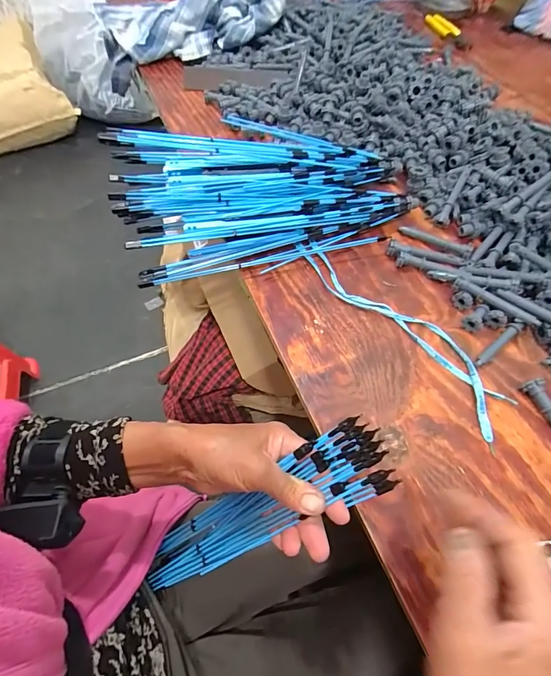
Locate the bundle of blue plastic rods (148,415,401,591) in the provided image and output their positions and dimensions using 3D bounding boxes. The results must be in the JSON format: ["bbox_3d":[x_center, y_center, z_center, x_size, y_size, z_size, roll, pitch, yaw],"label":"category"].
[{"bbox_3d":[-0.028,0.167,0.364,0.058,0.297,0.065,17,45,-44],"label":"bundle of blue plastic rods"}]

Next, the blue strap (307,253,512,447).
[{"bbox_3d":[0.141,-0.016,0.420,0.061,0.008,0.275,-31,63,-19],"label":"blue strap"}]

